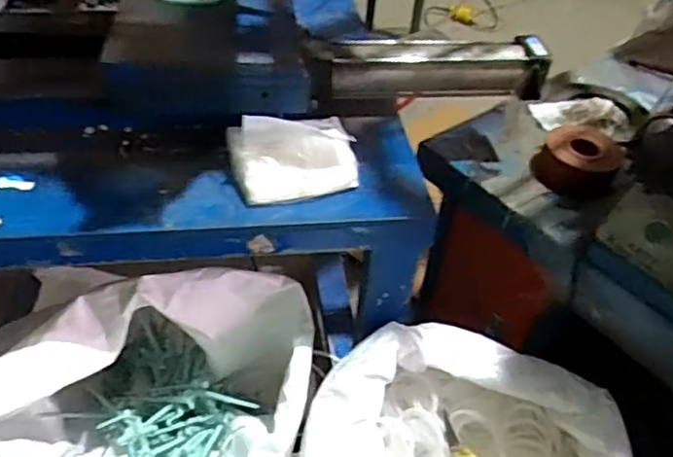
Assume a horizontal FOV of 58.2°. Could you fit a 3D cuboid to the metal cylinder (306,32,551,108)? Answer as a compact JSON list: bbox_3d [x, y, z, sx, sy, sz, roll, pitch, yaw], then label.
[{"bbox_3d":[0.108,-0.191,0.736,0.290,0.063,0.060,-4,45,-9],"label":"metal cylinder"}]

